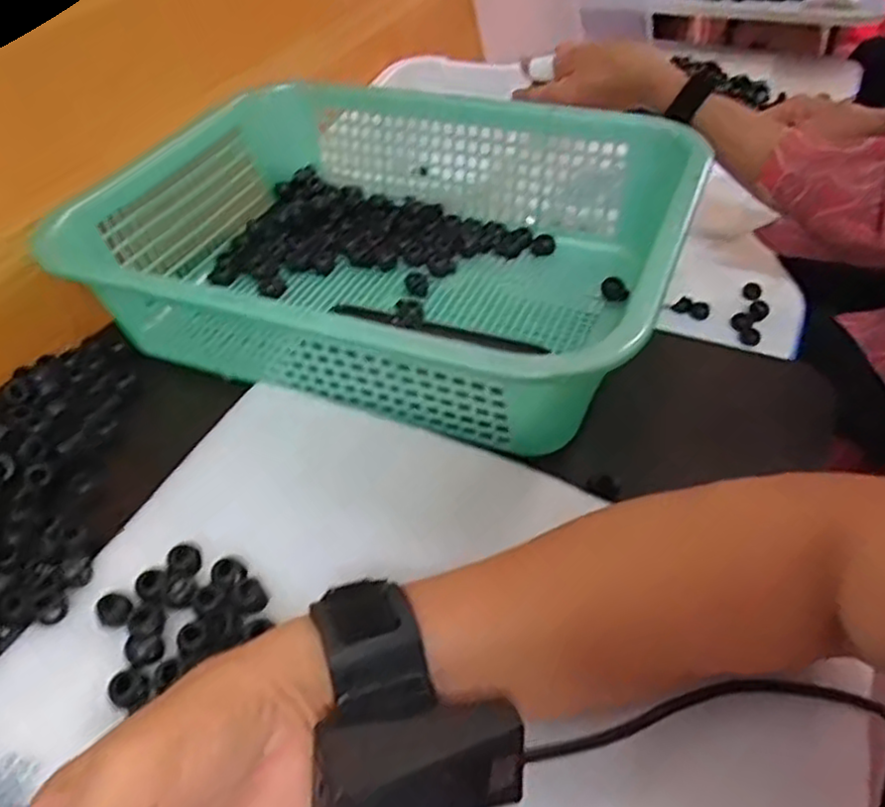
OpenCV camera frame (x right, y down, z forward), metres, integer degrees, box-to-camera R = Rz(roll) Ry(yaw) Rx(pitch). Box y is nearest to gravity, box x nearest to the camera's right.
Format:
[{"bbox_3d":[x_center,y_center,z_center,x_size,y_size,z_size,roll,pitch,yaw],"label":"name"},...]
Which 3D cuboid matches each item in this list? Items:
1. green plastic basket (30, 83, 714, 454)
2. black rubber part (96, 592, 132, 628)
[{"bbox_3d":[-0.033,-0.116,0.507,0.376,0.088,0.307,17,48,20],"label":"green plastic basket"},{"bbox_3d":[-0.159,0.101,0.353,0.015,0.009,0.016,-2,44,2],"label":"black rubber part"}]

